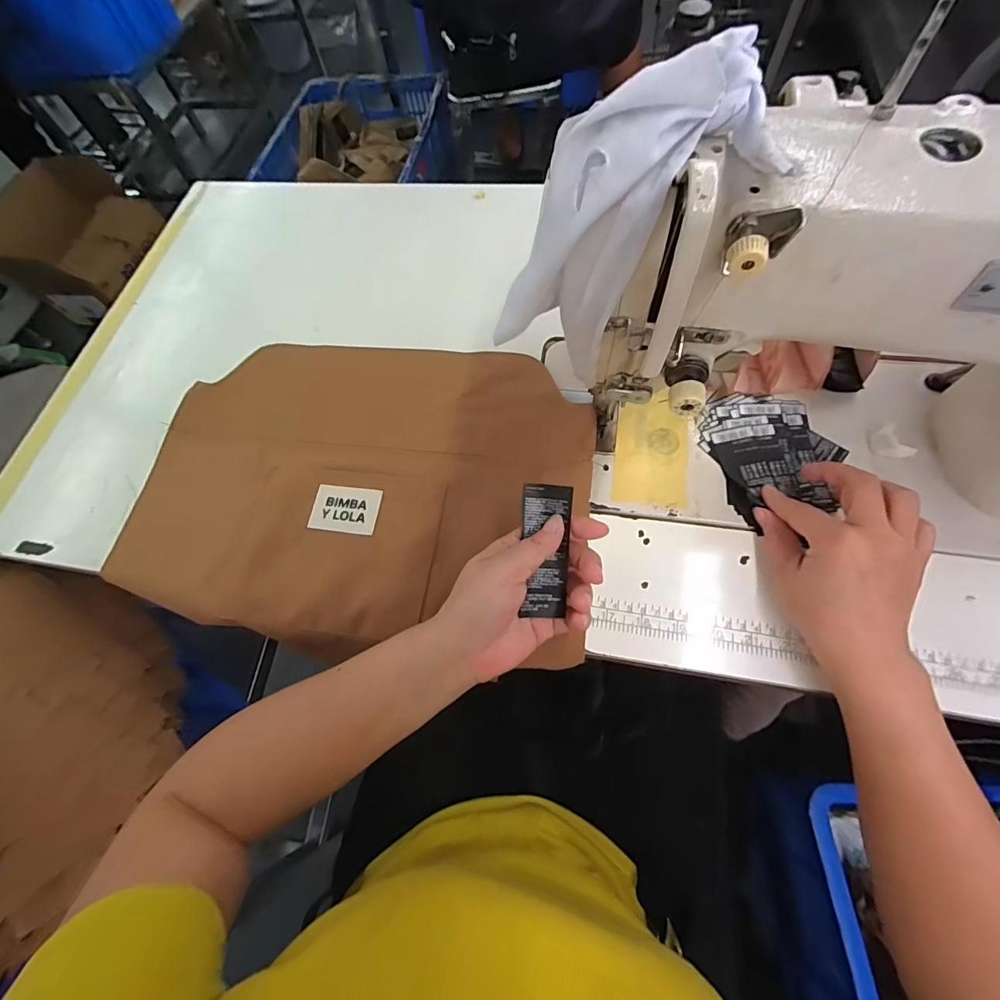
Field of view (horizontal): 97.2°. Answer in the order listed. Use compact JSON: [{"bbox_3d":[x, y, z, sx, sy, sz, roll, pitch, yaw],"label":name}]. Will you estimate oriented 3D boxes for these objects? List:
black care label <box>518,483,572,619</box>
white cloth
[{"bbox_3d":[0.032,0.034,0.302,0.033,0.009,0.089,1,91,4],"label":"black care label"},{"bbox_3d":[0.061,-0.129,0.225,0.120,0.138,0.047,-8,66,3],"label":"white cloth"}]

